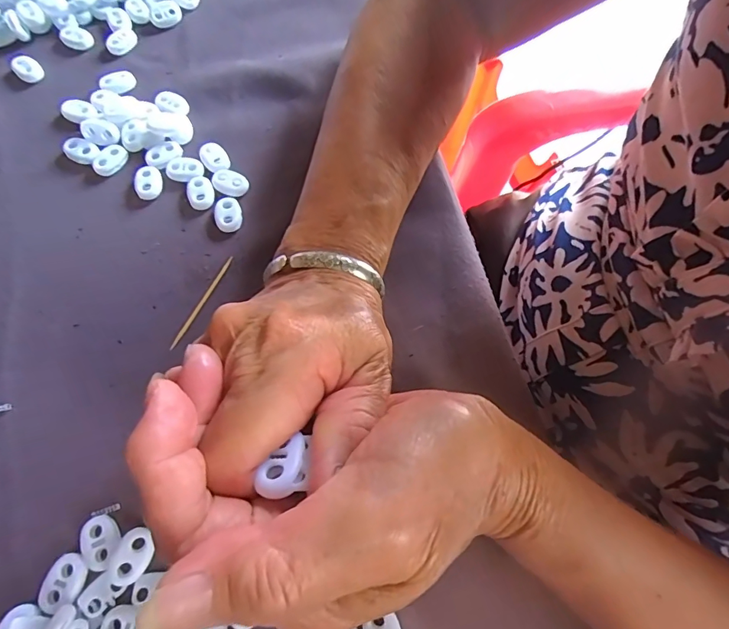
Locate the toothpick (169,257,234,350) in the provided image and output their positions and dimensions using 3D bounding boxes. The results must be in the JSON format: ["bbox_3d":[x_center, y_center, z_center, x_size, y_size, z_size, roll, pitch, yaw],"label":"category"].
[{"bbox_3d":[-0.088,-0.007,0.242,0.004,0.004,0.060,25,69,7],"label":"toothpick"}]

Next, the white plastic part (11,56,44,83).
[{"bbox_3d":[-0.226,-0.165,0.297,0.016,0.007,0.022,-35,74,-15],"label":"white plastic part"}]

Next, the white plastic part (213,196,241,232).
[{"bbox_3d":[-0.081,-0.060,0.261,0.015,0.005,0.022,-12,69,-8],"label":"white plastic part"}]

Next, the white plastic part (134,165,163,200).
[{"bbox_3d":[-0.131,-0.080,0.268,0.015,0.005,0.022,-17,70,-9],"label":"white plastic part"}]

